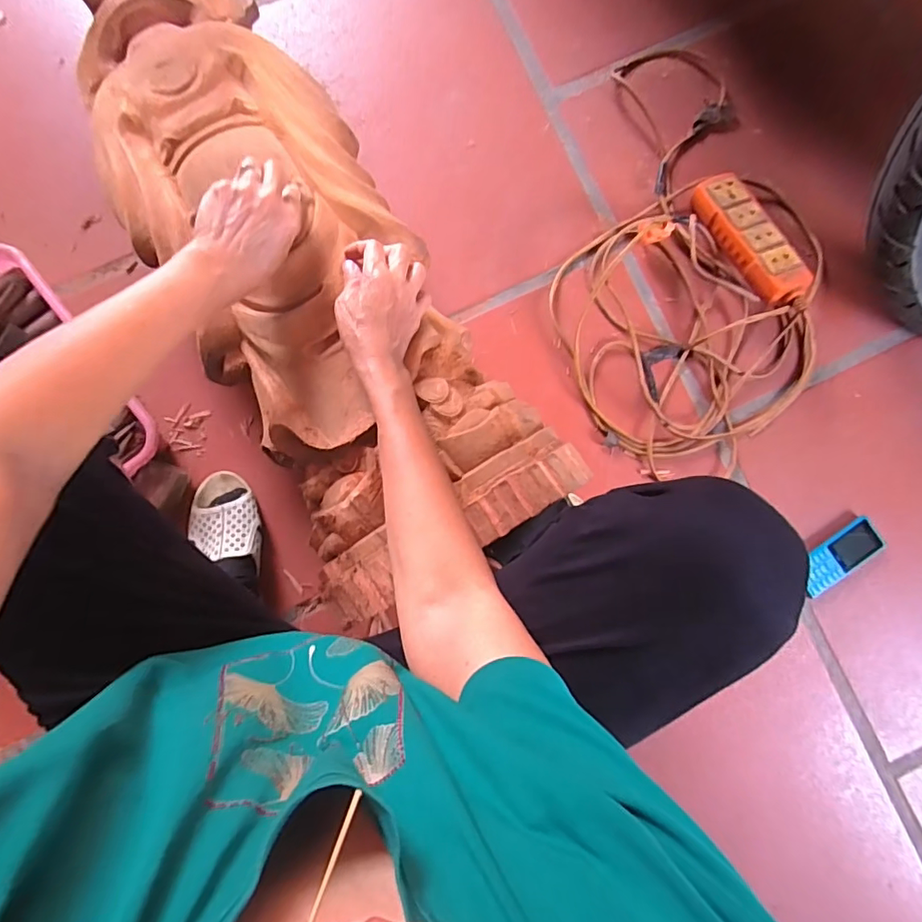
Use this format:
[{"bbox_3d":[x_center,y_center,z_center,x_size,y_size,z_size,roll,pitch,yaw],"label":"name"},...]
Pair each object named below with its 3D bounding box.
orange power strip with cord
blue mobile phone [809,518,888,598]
[{"bbox_3d":[0.318,-0.258,0.676,0.350,0.083,0.509,18,85,-1],"label":"orange power strip with cord"},{"bbox_3d":[0.513,0.129,0.696,0.123,0.014,0.058,-34,95,-4],"label":"blue mobile phone"}]

